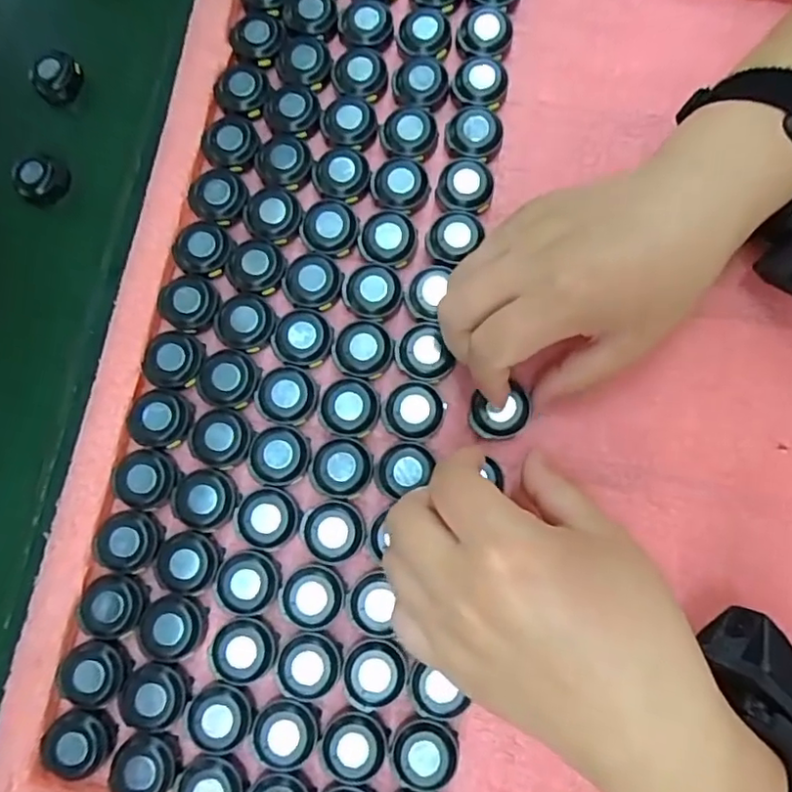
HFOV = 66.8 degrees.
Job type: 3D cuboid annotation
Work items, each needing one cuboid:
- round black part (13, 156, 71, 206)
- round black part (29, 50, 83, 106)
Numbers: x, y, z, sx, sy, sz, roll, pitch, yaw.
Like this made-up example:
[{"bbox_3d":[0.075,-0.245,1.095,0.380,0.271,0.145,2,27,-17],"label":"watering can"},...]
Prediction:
[{"bbox_3d":[-0.212,-0.130,0.360,0.030,0.014,0.025,-41,78,-3],"label":"round black part"},{"bbox_3d":[-0.212,-0.200,0.377,0.030,0.014,0.026,-40,78,-3],"label":"round black part"}]

